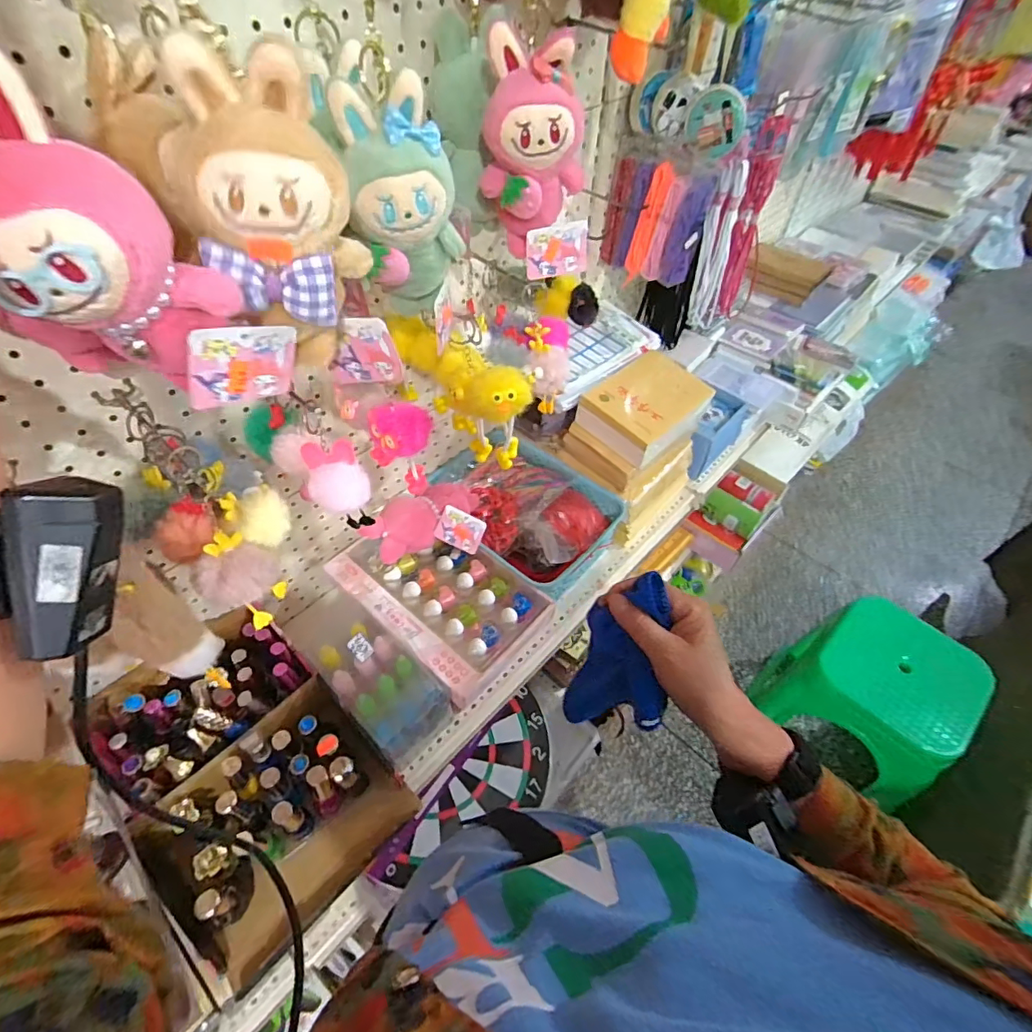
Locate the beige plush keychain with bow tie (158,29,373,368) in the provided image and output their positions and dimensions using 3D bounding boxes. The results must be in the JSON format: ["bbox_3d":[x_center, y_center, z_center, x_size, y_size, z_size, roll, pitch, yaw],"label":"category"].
[{"bbox_3d":[-0.131,-0.159,0.286,0.081,0.146,0.052,-22,54,-17],"label":"beige plush keychain with bow tie"}]

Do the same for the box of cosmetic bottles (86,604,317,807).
[{"bbox_3d":[-0.369,0.219,0.612,0.220,0.063,0.135,-35,59,-25],"label":"box of cosmetic bottles"}]

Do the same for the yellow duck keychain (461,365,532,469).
[{"bbox_3d":[-0.023,-0.101,0.537,0.071,0.125,0.061,-5,51,-4],"label":"yellow duck keychain"}]

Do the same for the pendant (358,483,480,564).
[{"bbox_3d":[-0.126,0.005,0.711,0.165,0.062,0.068,-33,58,-24],"label":"pendant"}]

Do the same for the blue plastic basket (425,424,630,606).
[{"bbox_3d":[0.009,-0.013,0.785,0.252,0.083,0.198,37,60,26],"label":"blue plastic basket"}]

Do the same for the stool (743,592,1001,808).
[{"bbox_3d":[0.807,0.449,1.243,0.330,0.448,0.330,-34,59,-25],"label":"stool"}]

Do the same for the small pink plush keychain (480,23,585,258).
[{"bbox_3d":[0.015,-0.311,0.444,0.081,0.152,0.053,7,51,5],"label":"small pink plush keychain"}]

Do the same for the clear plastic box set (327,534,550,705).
[{"bbox_3d":[-0.104,0.099,0.691,0.264,0.042,0.169,36,59,25],"label":"clear plastic box set"}]

